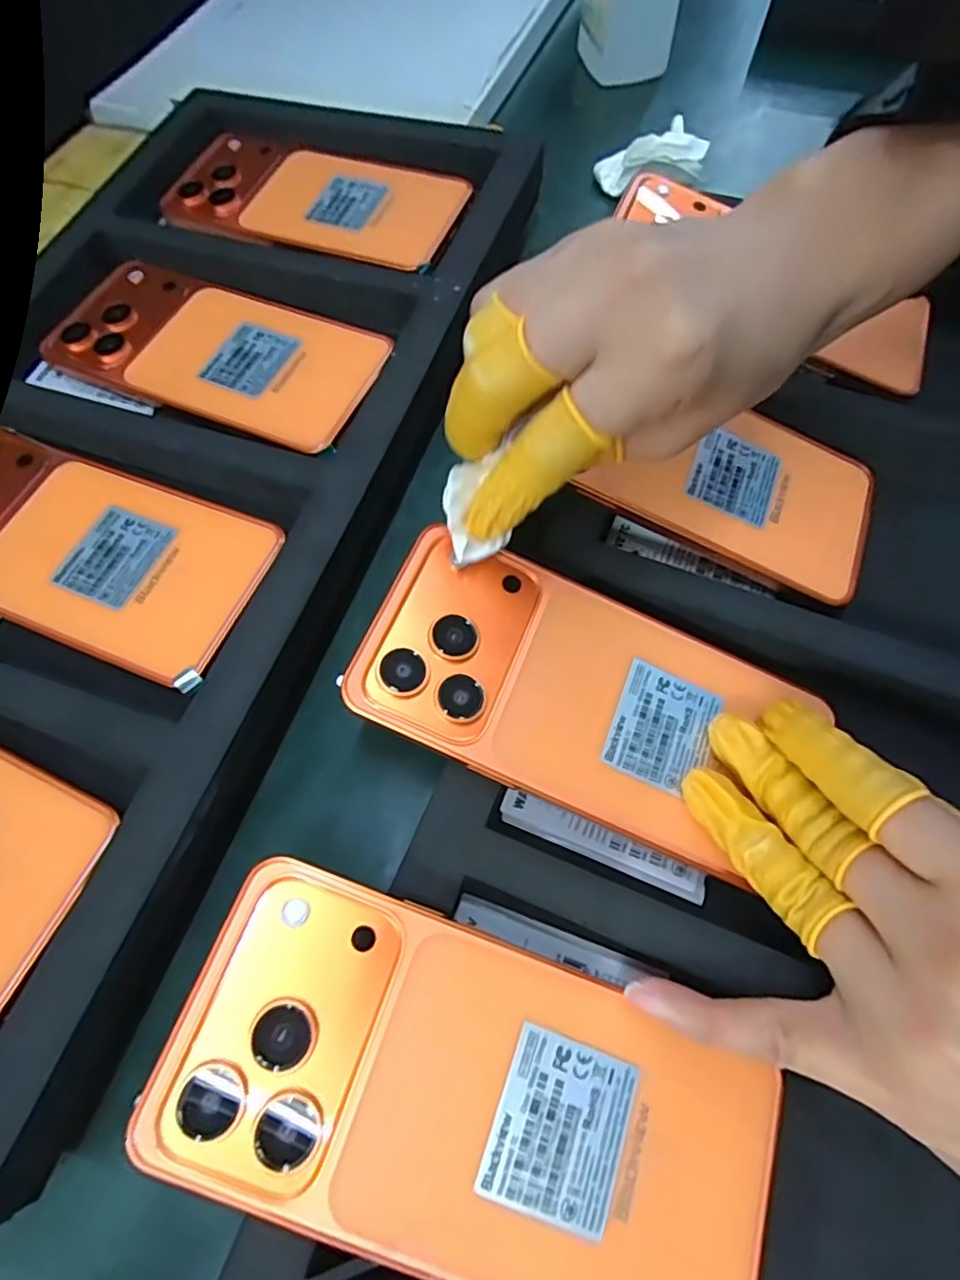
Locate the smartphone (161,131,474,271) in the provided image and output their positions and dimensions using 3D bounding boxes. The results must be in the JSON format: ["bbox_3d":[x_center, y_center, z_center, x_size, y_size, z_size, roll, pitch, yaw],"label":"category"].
[{"bbox_3d":[-0.088,-0.234,0.328,0.151,0.010,0.074,15,66,9],"label":"smartphone"}]

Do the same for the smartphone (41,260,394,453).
[{"bbox_3d":[-0.125,-0.139,0.292,0.160,0.010,0.075,20,67,11],"label":"smartphone"}]

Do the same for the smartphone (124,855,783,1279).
[{"bbox_3d":[0.002,0.122,0.163,0.162,0.007,0.074,24,66,-2],"label":"smartphone"}]

